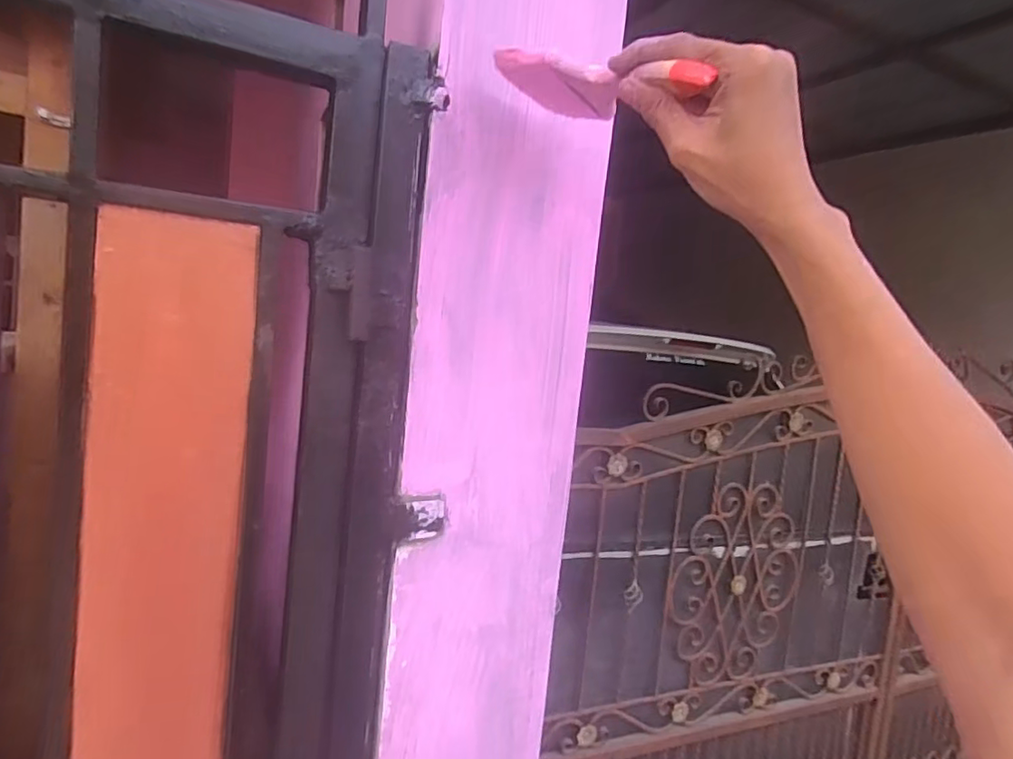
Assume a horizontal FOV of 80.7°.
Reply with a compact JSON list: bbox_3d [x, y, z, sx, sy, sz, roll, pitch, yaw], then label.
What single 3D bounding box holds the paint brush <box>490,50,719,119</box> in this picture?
[{"bbox_3d":[0.060,-0.187,0.386,0.179,0.010,0.059,34,1,39],"label":"paint brush"}]

